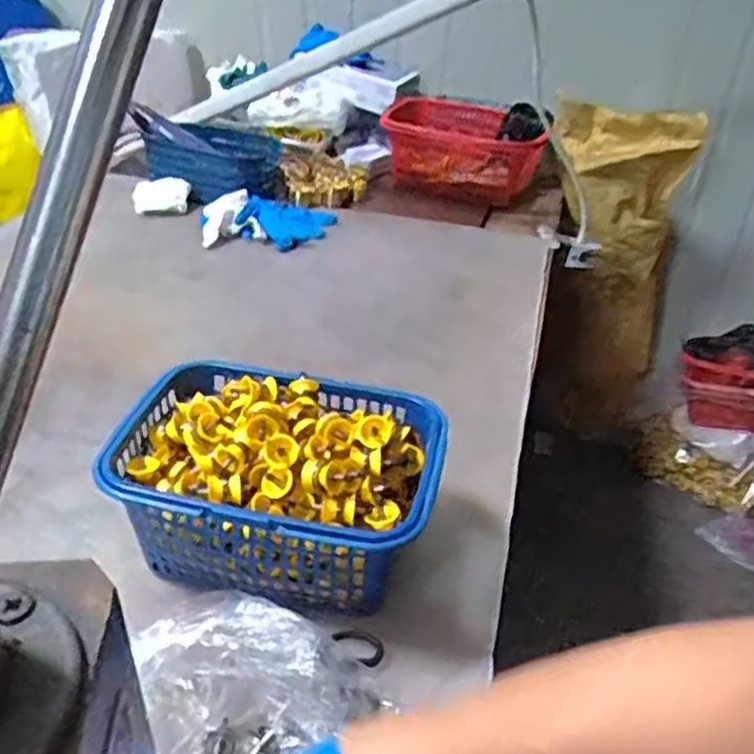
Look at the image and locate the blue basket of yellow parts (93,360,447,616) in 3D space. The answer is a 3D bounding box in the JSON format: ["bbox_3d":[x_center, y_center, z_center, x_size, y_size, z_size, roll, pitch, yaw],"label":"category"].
[{"bbox_3d":[-0.078,0.088,0.615,0.239,0.132,0.171,10,35,8],"label":"blue basket of yellow parts"}]

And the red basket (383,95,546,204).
[{"bbox_3d":[0.149,-0.415,1.354,0.287,0.138,0.155,13,35,12],"label":"red basket"}]

